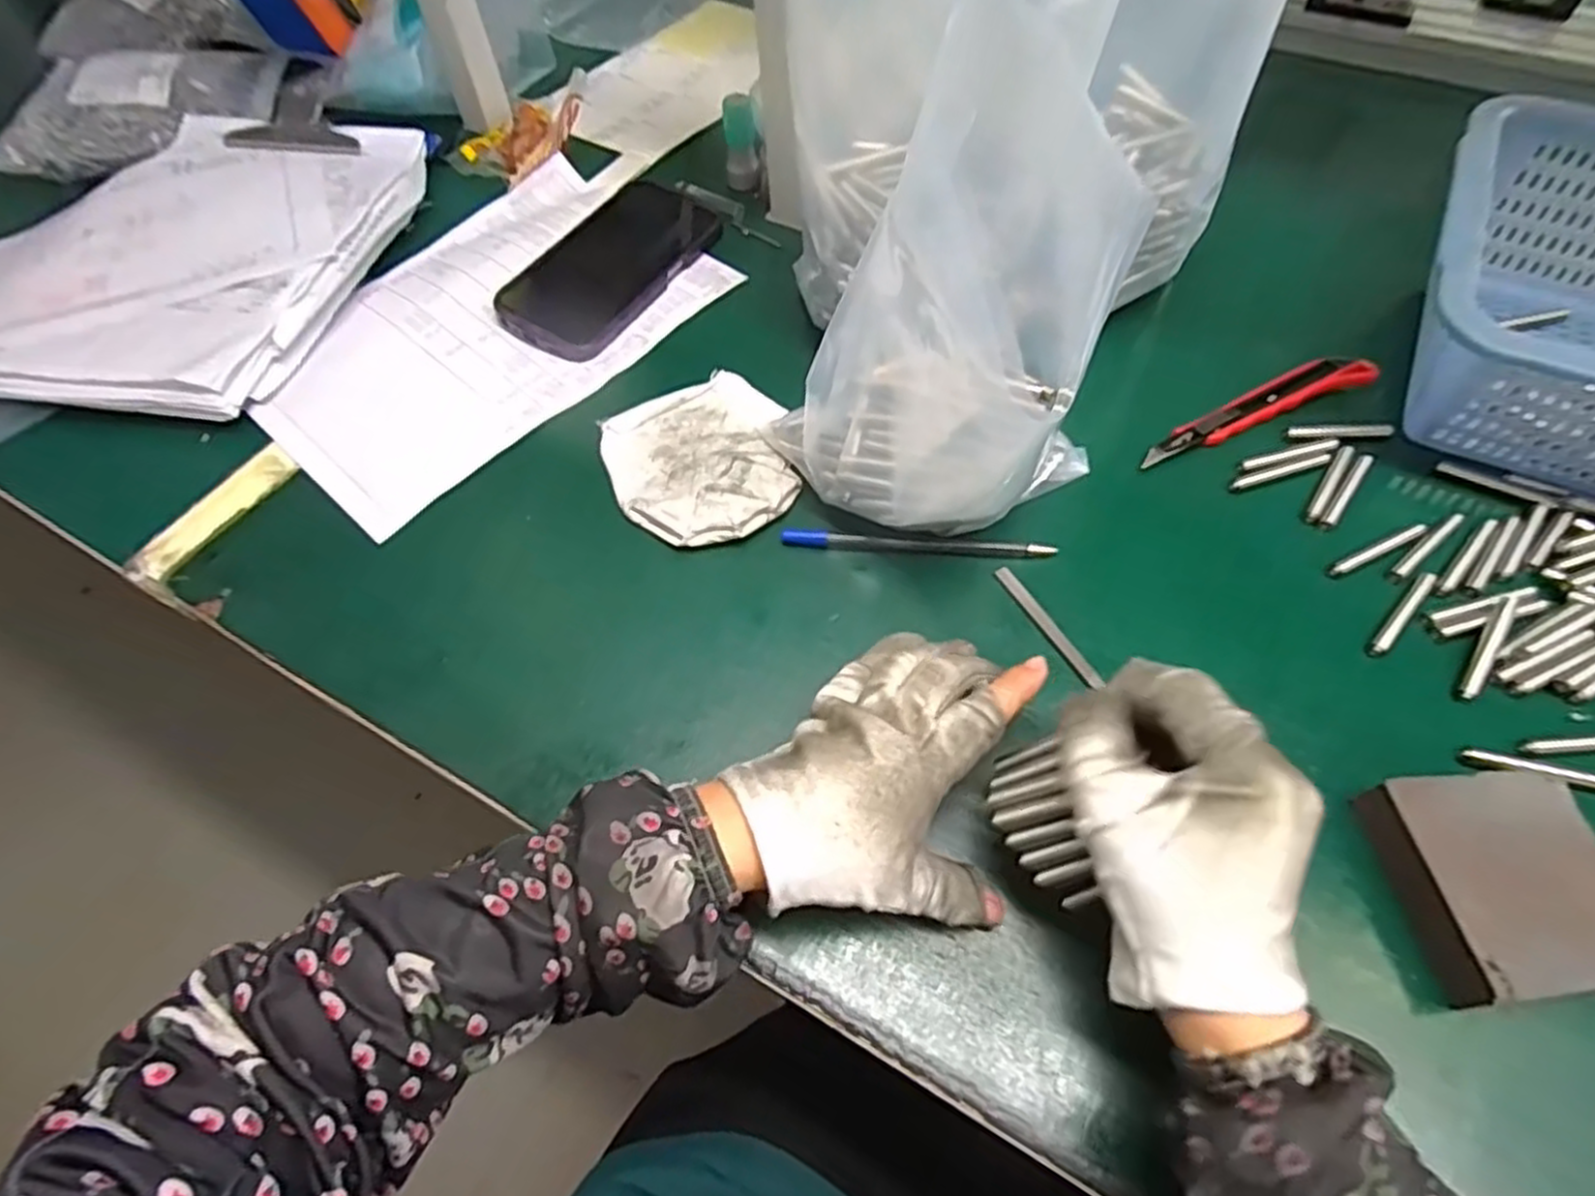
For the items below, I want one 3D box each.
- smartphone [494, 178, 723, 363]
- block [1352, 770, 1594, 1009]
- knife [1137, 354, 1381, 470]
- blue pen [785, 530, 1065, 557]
[{"bbox_3d":[-0.127,-0.228,0.532,0.081,0.018,0.166,24,61,17],"label":"smartphone"},{"bbox_3d":[0.272,0.110,0.300,0.069,0.023,0.079,-4,57,0],"label":"block"},{"bbox_3d":[0.262,-0.110,0.445,0.149,0.013,0.025,-21,59,-11],"label":"knife"},{"bbox_3d":[0.063,-0.030,0.409,0.139,0.007,0.011,3,57,4],"label":"blue pen"}]

